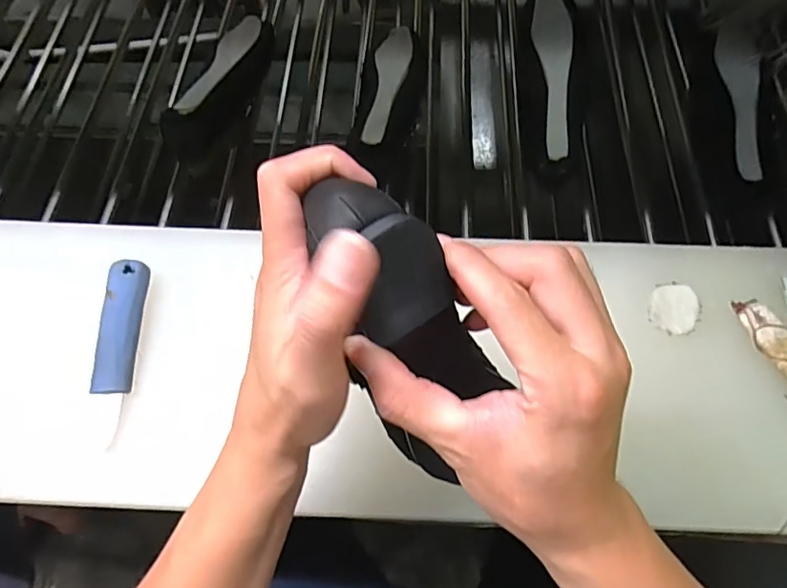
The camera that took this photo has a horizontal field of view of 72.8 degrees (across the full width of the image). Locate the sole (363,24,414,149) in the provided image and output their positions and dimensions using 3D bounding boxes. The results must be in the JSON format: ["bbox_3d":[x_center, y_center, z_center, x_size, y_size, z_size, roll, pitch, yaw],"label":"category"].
[{"bbox_3d":[-0.005,-0.240,0.596,0.038,0.015,0.200,6,64,4],"label":"sole"}]

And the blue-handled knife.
[{"bbox_3d":[-0.223,0.041,0.429,0.029,0.016,0.149,-3,63,0],"label":"blue-handled knife"}]

